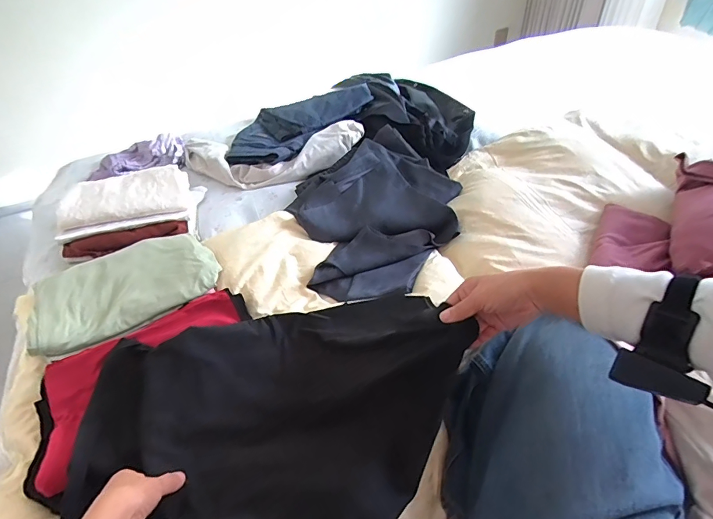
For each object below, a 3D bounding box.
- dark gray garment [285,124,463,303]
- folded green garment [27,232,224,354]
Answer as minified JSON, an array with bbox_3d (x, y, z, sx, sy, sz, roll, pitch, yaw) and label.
[{"bbox_3d":[0.051,-0.105,0.875,0.354,0.069,0.434,-15,46,-9],"label":"dark gray garment"},{"bbox_3d":[-0.405,0.041,0.739,0.291,0.033,0.177,-25,48,-18],"label":"folded green garment"}]

